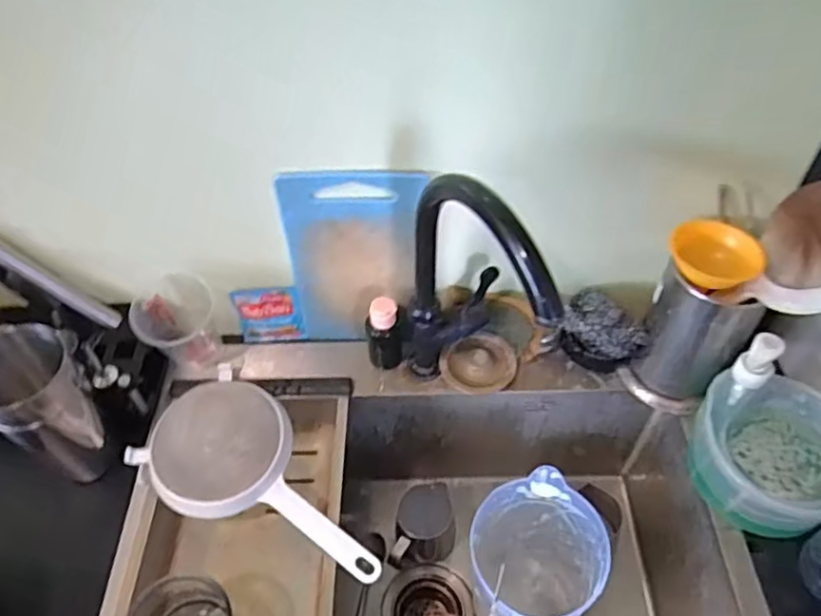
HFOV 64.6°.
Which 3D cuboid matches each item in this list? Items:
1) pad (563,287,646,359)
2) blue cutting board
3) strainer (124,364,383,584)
[{"bbox_3d":[0.210,0.024,0.712,0.093,0.073,0.050,37,59,27],"label":"pad"},{"bbox_3d":[-0.057,-0.046,0.688,0.134,0.235,0.012,1,47,1],"label":"blue cutting board"},{"bbox_3d":[-0.144,0.166,0.633,0.276,0.064,0.141,32,57,24],"label":"strainer"}]

